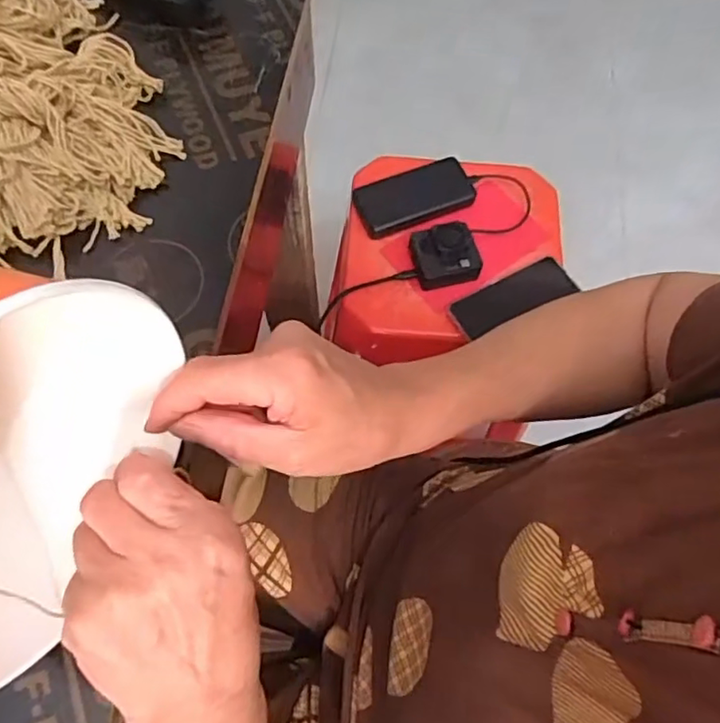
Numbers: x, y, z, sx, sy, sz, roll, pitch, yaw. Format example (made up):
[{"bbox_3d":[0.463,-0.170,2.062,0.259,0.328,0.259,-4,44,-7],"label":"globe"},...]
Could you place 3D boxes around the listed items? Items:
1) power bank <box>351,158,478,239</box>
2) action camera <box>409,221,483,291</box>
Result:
[{"bbox_3d":[0.074,-0.220,0.796,0.153,0.020,0.075,-21,68,-11],"label":"power bank"},{"bbox_3d":[0.107,-0.135,0.744,0.080,0.032,0.073,-8,66,-6],"label":"action camera"}]

